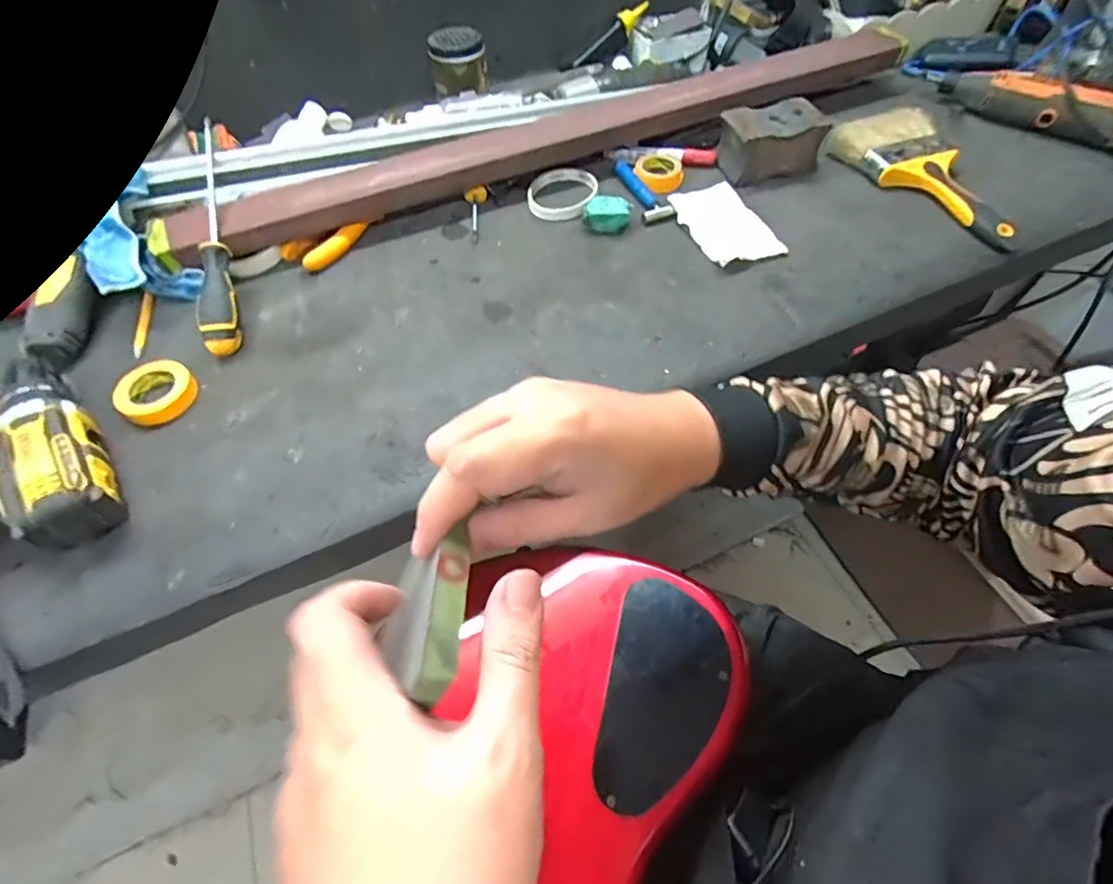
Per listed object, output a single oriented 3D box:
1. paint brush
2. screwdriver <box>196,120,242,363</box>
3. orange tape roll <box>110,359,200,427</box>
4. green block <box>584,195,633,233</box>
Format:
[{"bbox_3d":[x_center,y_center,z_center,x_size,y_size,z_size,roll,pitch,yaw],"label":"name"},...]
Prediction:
[{"bbox_3d":[0.394,-0.296,0.579,0.114,0.027,0.220,-3,56,0],"label":"paint brush"},{"bbox_3d":[-0.330,-0.199,0.508,0.030,0.025,0.244,-12,74,-6],"label":"screwdriver"},{"bbox_3d":[-0.345,-0.043,0.454,0.054,0.020,0.060,19,59,14],"label":"orange tape roll"},{"bbox_3d":[0.055,-0.245,0.563,0.049,0.022,0.034,6,56,6],"label":"green block"}]

